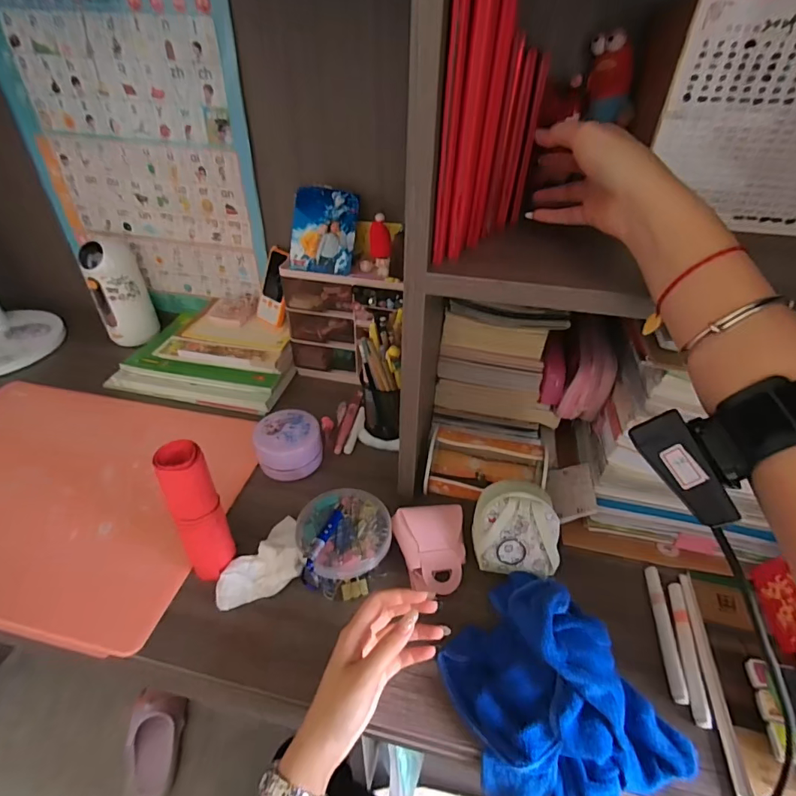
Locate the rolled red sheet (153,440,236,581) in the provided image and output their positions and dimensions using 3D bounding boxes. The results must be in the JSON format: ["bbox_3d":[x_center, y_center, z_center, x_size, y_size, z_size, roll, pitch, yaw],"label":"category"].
[{"bbox_3d":[-0.193,0.117,0.437,0.043,0.163,0.041,-22,45,-27],"label":"rolled red sheet"}]

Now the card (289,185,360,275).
[{"bbox_3d":[-0.105,-0.236,0.633,0.089,0.115,0.010,8,2,3],"label":"card"}]

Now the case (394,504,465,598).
[{"bbox_3d":[0.040,0.158,0.475,0.076,0.045,0.077,-8,40,-12],"label":"case"}]

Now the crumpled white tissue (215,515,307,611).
[{"bbox_3d":[-0.149,0.173,0.479,0.090,0.023,0.078,-14,41,-18],"label":"crumpled white tissue"}]

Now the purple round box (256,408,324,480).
[{"bbox_3d":[-0.142,0.061,0.589,0.081,0.054,0.077,1,39,-1],"label":"purple round box"}]

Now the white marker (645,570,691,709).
[{"bbox_3d":[0.260,0.225,0.437,0.014,0.012,0.130,9,39,10],"label":"white marker"}]

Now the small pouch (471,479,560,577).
[{"bbox_3d":[0.122,0.131,0.467,0.083,0.095,0.077,7,39,7],"label":"small pouch"}]

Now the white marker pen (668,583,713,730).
[{"bbox_3d":[0.272,0.234,0.422,0.015,0.008,0.131,11,40,12],"label":"white marker pen"}]

